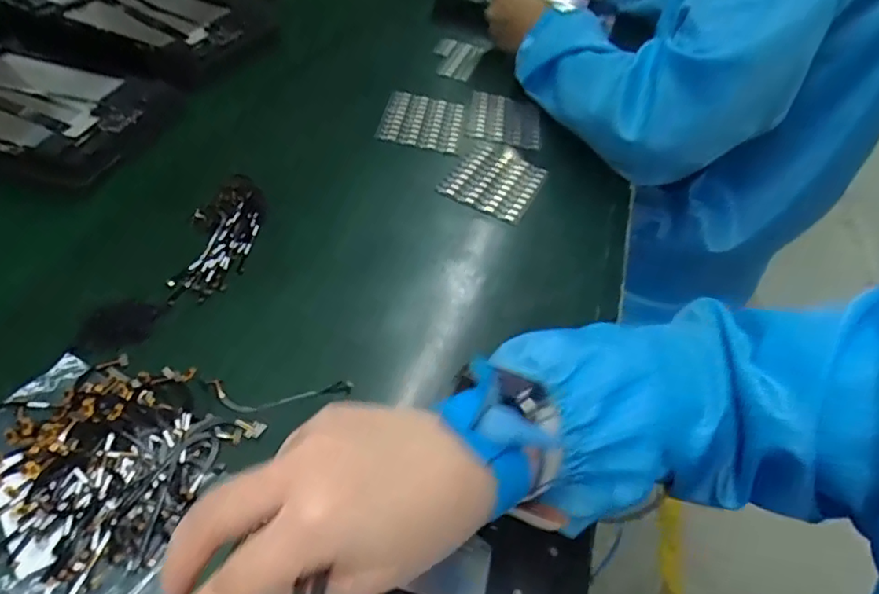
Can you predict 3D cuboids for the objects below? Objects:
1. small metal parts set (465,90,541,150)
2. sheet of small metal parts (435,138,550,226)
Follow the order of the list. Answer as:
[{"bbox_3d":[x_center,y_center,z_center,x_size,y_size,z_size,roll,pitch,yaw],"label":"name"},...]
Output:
[{"bbox_3d":[0.070,-0.193,0.640,0.076,0.007,0.090,9,50,0],"label":"small metal parts set"},{"bbox_3d":[0.055,-0.114,0.561,0.080,0.007,0.113,23,45,13],"label":"sheet of small metal parts"}]

